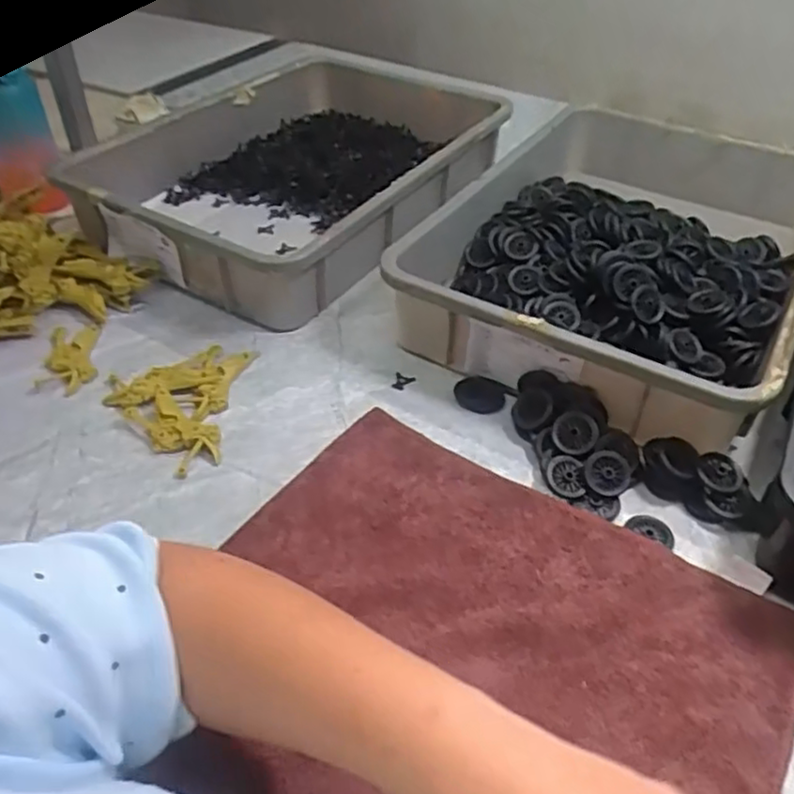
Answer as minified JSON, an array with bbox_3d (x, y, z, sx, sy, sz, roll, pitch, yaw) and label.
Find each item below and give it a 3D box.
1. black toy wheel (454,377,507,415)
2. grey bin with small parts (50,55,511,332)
[{"bbox_3d":[0.079,-0.002,0.660,0.047,0.010,0.042,10,44,11],"label":"black toy wheel"},{"bbox_3d":[-0.128,-0.335,0.954,0.485,0.107,0.597,24,48,24],"label":"grey bin with small parts"}]

